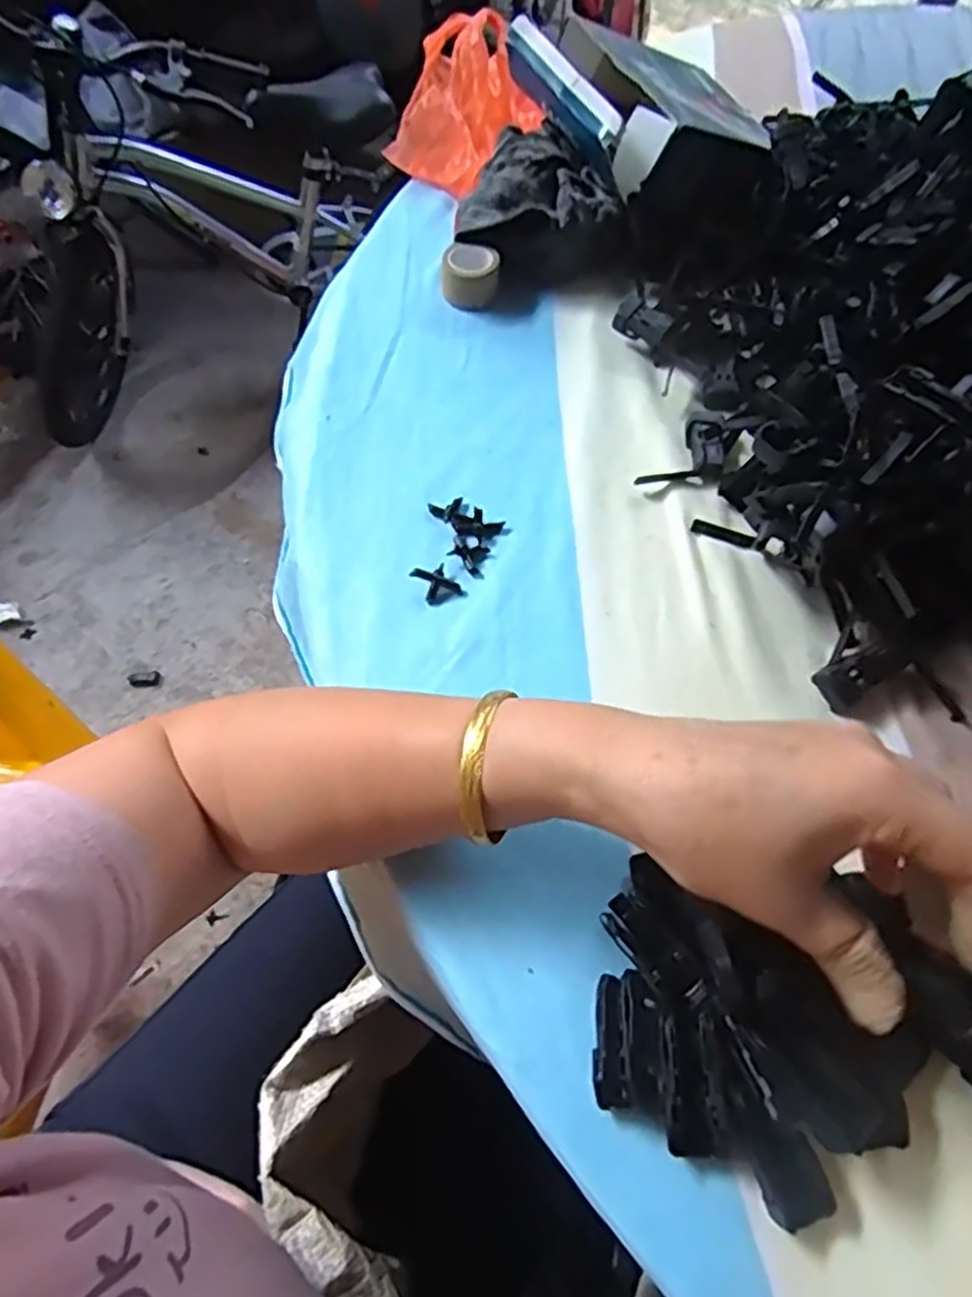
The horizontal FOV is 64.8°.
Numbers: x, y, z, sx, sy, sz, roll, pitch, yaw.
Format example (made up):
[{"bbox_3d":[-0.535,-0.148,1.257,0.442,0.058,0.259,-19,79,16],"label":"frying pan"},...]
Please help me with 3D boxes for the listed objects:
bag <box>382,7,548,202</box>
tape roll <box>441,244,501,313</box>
[{"bbox_3d":[-0.012,-0.408,0.576,0.105,0.057,0.148,14,61,7],"label":"bag"},{"bbox_3d":[-0.010,-0.242,0.499,0.035,0.027,0.035,0,61,0],"label":"tape roll"}]

